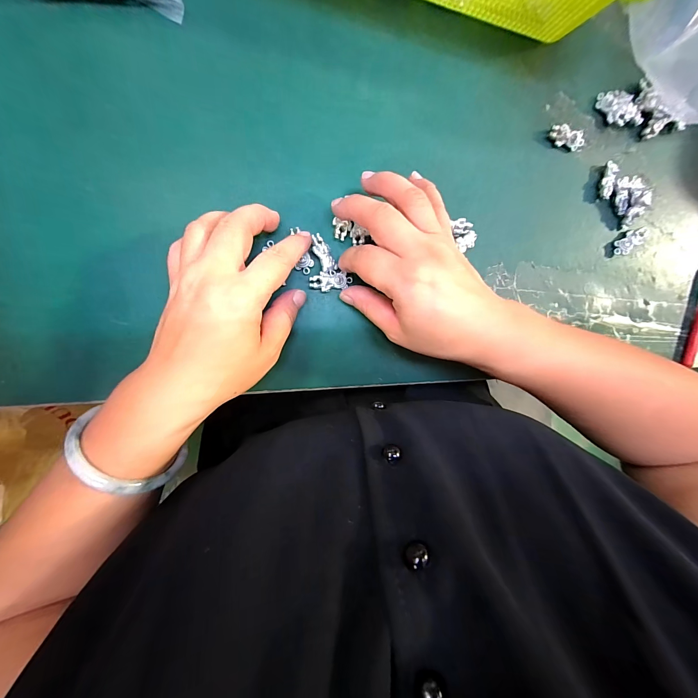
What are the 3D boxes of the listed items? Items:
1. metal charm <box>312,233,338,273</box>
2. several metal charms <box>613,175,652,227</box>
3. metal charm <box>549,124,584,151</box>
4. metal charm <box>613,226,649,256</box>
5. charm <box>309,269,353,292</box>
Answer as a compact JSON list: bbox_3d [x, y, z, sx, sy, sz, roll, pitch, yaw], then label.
[{"bbox_3d":[-0.020,-0.073,0.232,0.012,0.004,0.030,-24,98,-6],"label":"metal charm"},{"bbox_3d":[0.244,-0.129,0.265,0.022,0.018,0.039,-5,95,-8],"label":"several metal charms"},{"bbox_3d":[0.182,-0.177,0.255,0.032,0.008,0.015,7,94,-9],"label":"metal charm"},{"bbox_3d":[0.253,-0.097,0.273,0.033,0.004,0.015,-37,80,4],"label":"metal charm"},{"bbox_3d":[-0.014,-0.053,0.236,0.033,0.004,0.015,-7,96,-12],"label":"charm"}]

